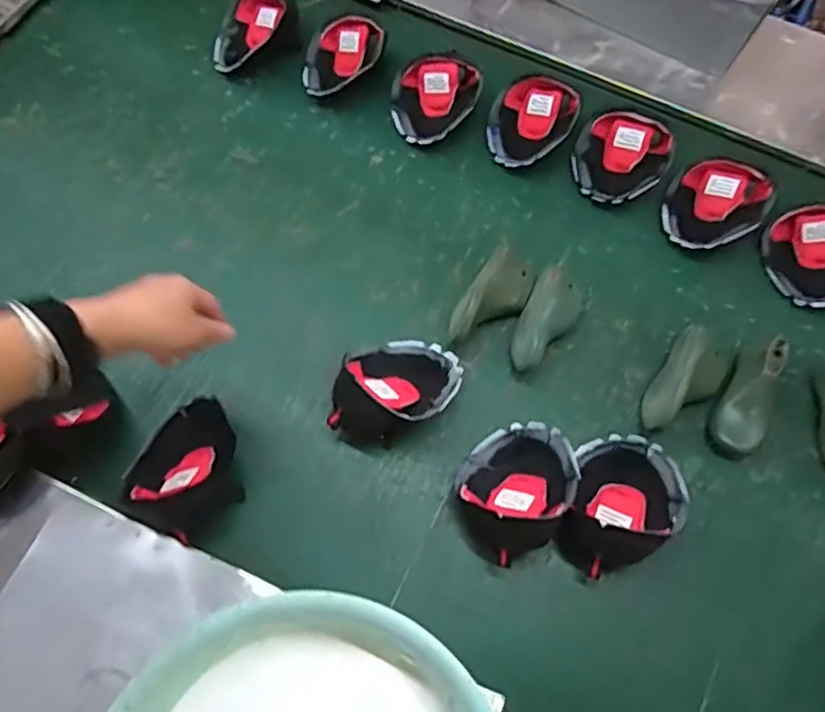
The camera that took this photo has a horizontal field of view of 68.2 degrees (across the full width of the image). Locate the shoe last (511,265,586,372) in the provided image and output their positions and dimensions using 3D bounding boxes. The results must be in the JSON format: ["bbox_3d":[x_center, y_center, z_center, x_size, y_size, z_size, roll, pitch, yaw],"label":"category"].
[{"bbox_3d":[0.153,-0.037,0.710,0.061,0.045,0.133,29,70,7],"label":"shoe last"}]

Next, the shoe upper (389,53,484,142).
[{"bbox_3d":[0.027,-0.344,0.814,0.114,0.054,0.115,1,69,-3],"label":"shoe upper"}]

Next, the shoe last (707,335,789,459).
[{"bbox_3d":[0.387,0.046,0.680,0.061,0.057,0.144,33,71,9],"label":"shoe last"}]

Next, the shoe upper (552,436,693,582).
[{"bbox_3d":[0.211,0.148,0.625,0.112,0.065,0.159,26,70,6],"label":"shoe upper"}]

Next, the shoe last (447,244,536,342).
[{"bbox_3d":[0.091,-0.064,0.713,0.065,0.061,0.135,30,70,8],"label":"shoe last"}]

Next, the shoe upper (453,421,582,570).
[{"bbox_3d":[0.104,0.130,0.622,0.104,0.065,0.150,31,70,8],"label":"shoe upper"}]

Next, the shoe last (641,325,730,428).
[{"bbox_3d":[0.316,0.028,0.690,0.069,0.051,0.144,33,71,9],"label":"shoe last"}]

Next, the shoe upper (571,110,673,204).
[{"bbox_3d":[0.267,-0.255,0.784,0.114,0.055,0.118,1,69,-3],"label":"shoe upper"}]

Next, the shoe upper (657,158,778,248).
[{"bbox_3d":[0.379,-0.191,0.768,0.118,0.056,0.112,1,69,-3],"label":"shoe upper"}]

